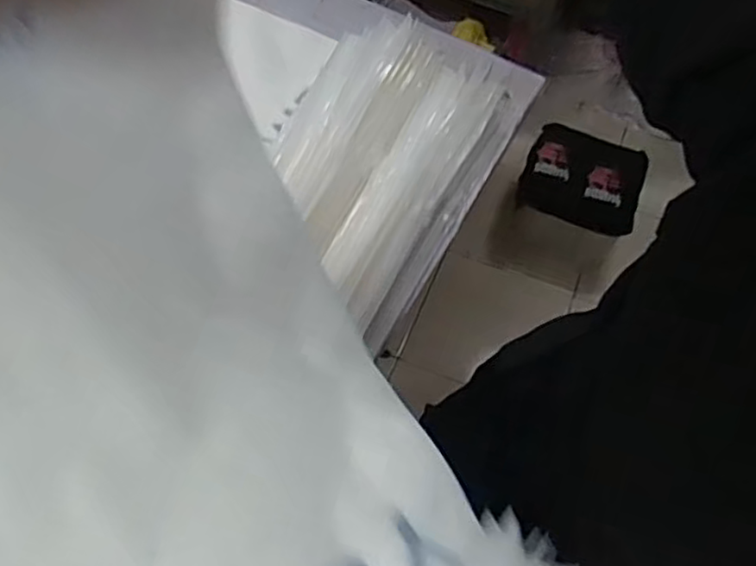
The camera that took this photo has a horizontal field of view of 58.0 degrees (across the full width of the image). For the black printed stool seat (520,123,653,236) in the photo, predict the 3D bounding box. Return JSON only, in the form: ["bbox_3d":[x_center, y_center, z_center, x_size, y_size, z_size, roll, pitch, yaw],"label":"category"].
[{"bbox_3d":[0.438,-0.226,1.464,0.244,0.071,0.194,16,58,8],"label":"black printed stool seat"}]

